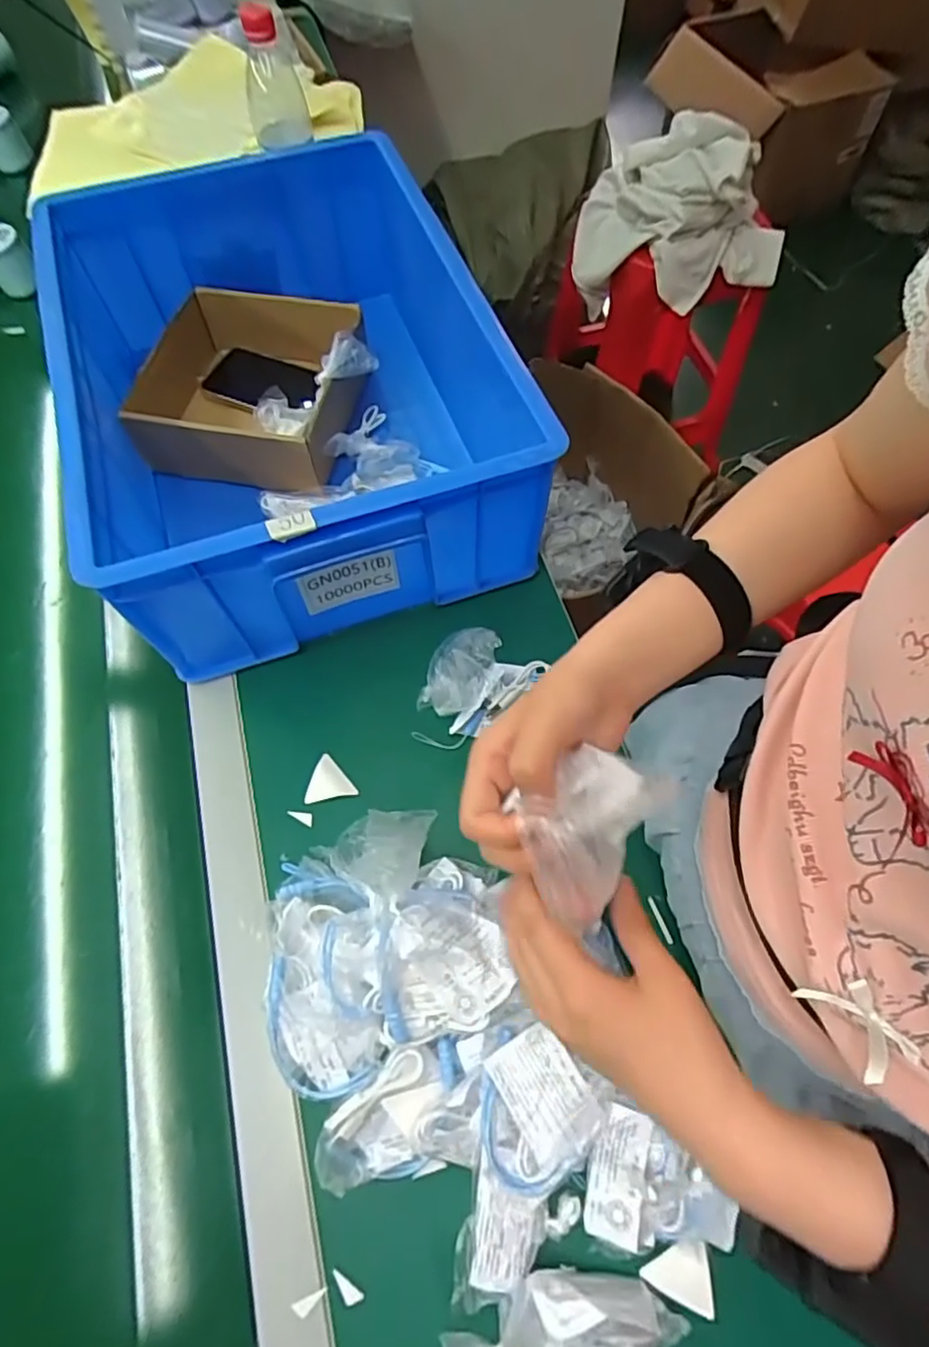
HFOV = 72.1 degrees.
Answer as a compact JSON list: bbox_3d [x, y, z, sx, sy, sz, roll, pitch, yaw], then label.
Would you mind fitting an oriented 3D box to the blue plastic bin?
[{"bbox_3d":[-0.159,-0.263,0.596,0.337,0.170,0.462,-20,65,-8],"label":"blue plastic bin"}]

